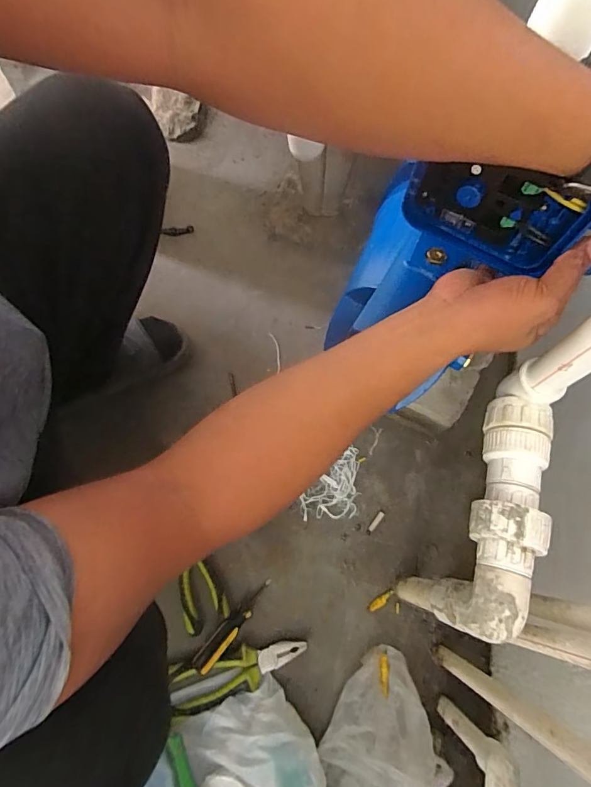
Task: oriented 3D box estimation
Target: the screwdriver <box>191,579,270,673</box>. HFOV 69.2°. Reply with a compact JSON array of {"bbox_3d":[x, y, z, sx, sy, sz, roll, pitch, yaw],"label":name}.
[{"bbox_3d":[-0.084,0.308,0.574,0.026,0.025,0.135,37,73,12],"label":"screwdriver"}]

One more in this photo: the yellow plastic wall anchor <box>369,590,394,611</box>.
[{"bbox_3d":[0.121,0.293,0.603,0.043,0.007,0.014,-26,71,-10],"label":"yellow plastic wall anchor"}]

